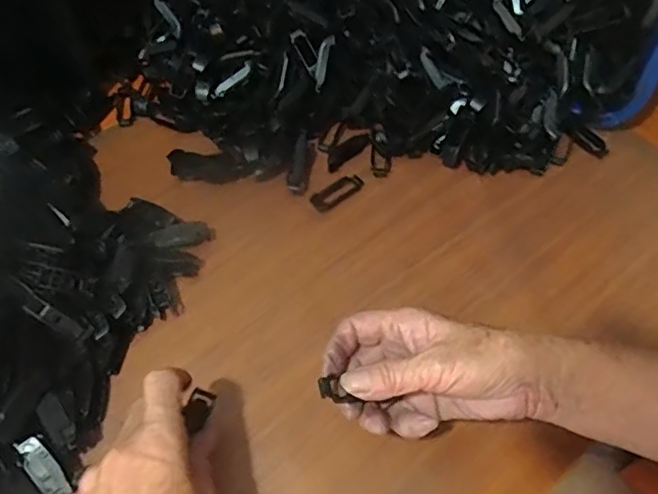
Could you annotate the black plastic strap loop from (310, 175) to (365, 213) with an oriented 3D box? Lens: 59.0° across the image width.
[{"bbox_3d":[0.007,-0.052,0.537,0.054,0.010,0.023,-34,62,-23],"label":"black plastic strap loop"}]

